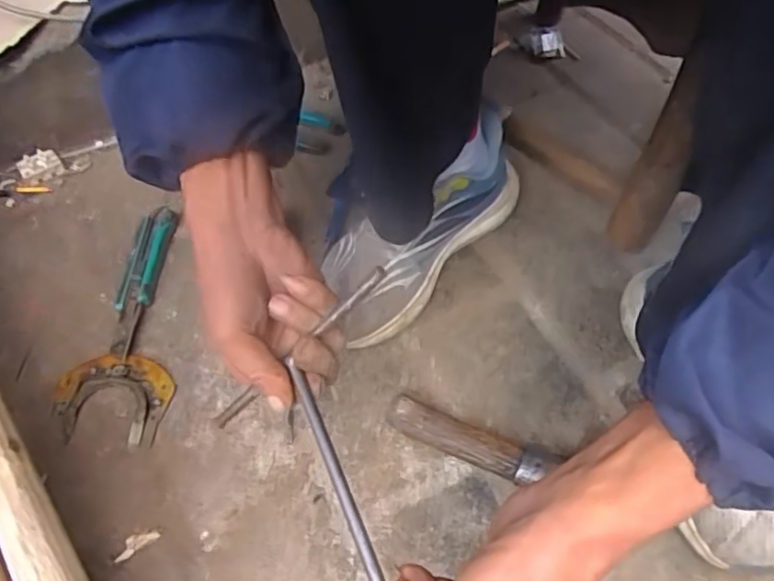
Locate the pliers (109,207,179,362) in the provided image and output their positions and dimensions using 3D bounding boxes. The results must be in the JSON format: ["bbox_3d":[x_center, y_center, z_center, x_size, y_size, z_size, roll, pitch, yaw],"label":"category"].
[{"bbox_3d":[-0.251,-0.014,0.629,0.035,0.020,0.182,2,54,1],"label":"pliers"}]

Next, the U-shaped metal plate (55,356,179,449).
[{"bbox_3d":[-0.250,0.096,0.560,0.105,0.006,0.083,8,55,5],"label":"U-shaped metal plate"}]

